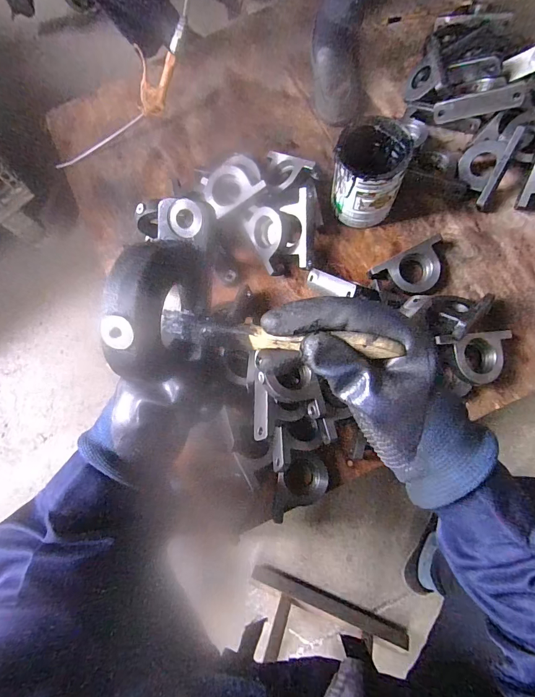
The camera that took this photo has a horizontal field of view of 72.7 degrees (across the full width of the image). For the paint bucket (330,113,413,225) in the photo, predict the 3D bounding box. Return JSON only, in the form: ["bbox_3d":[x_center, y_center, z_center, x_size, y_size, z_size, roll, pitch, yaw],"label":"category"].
[{"bbox_3d":[0.188,-0.323,0.689,0.124,0.143,0.125,0,77,6],"label":"paint bucket"}]

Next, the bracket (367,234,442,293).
[{"bbox_3d":[0.283,-0.148,0.707,0.151,0.032,0.087,-28,76,-1],"label":"bracket"}]

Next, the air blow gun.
[{"bbox_3d":[-0.320,-0.551,0.824,0.418,0.078,0.097,-39,80,15],"label":"air blow gun"}]

